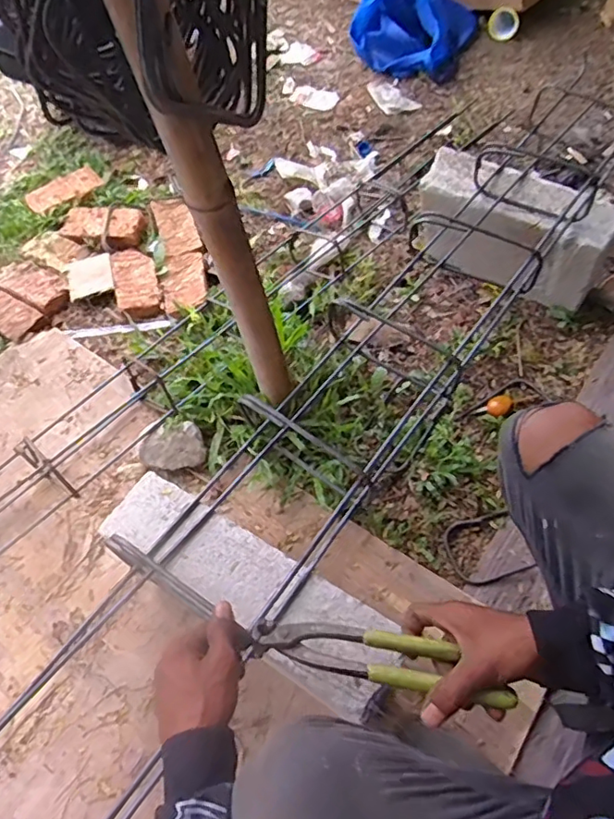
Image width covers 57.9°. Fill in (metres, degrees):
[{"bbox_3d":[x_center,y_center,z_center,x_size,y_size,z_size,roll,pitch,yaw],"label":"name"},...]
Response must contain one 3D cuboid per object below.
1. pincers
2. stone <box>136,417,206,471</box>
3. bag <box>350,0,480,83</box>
[{"bbox_3d":[0.060,0.211,0.476,0.216,0.027,0.043,5,61,15],"label":"pincers"},{"bbox_3d":[-0.223,0.061,0.915,0.117,0.058,0.073,-2,62,1],"label":"stone"},{"bbox_3d":[0.279,-1.013,1.454,0.296,0.161,0.224,16,63,10],"label":"bag"}]

